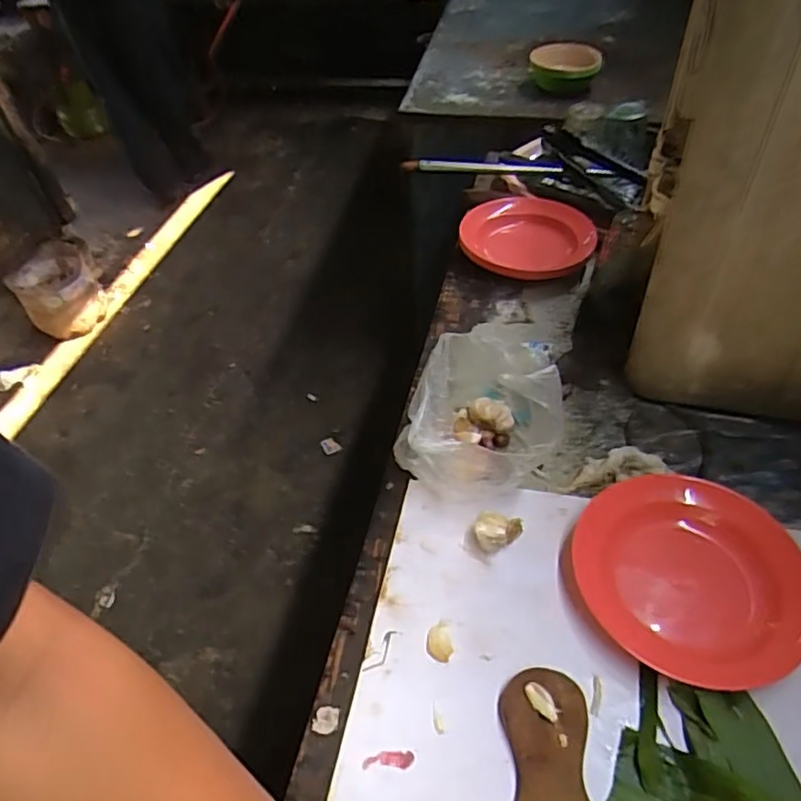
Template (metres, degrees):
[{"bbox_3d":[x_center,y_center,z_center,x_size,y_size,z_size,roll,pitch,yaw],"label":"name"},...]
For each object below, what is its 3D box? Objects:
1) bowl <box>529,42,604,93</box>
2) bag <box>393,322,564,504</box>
[{"bbox_3d":[0.378,-0.766,1.378,0.134,0.069,0.138,-3,47,3],"label":"bowl"},{"bbox_3d":[0.080,0.008,0.651,0.170,0.169,0.167,2,47,8],"label":"bag"}]

